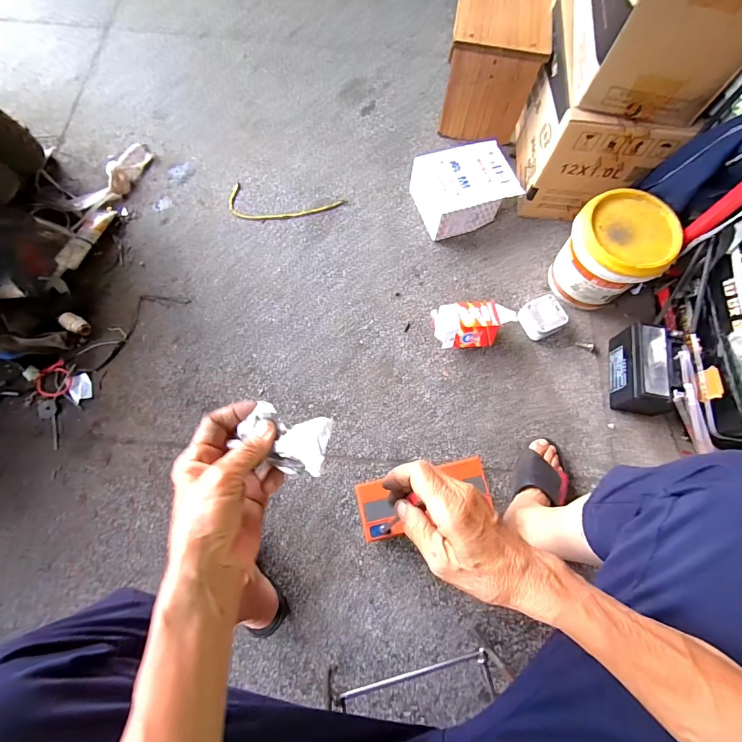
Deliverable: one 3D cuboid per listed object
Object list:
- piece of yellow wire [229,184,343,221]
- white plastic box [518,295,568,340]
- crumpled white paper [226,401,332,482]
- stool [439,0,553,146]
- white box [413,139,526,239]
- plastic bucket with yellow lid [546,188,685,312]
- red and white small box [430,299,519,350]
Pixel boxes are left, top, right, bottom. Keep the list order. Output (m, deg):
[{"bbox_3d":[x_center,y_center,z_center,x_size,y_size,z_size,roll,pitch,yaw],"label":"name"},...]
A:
[{"bbox_3d":[-0.197,-0.372,0.883,0.258,0.006,0.091,9,72,0],"label":"piece of yellow wire"},{"bbox_3d":[0.344,-0.108,0.782,0.072,0.051,0.073,-24,75,-9],"label":"white plastic box"},{"bbox_3d":[-0.069,0.054,0.301,0.073,0.024,0.050,17,73,3],"label":"crumpled white paper"},{"bbox_3d":[0.278,-0.734,0.904,0.187,0.218,0.290,10,72,1],"label":"stool"},{"bbox_3d":[0.205,-0.401,0.856,0.191,0.095,0.166,-19,74,-8],"label":"white box"},{"bbox_3d":[0.462,-0.226,0.764,0.155,0.183,0.165,1,72,-2],"label":"plastic bucket with yellow lid"},{"bbox_3d":[0.201,-0.090,0.762,0.158,0.074,0.080,-2,73,-3],"label":"red and white small box"}]

